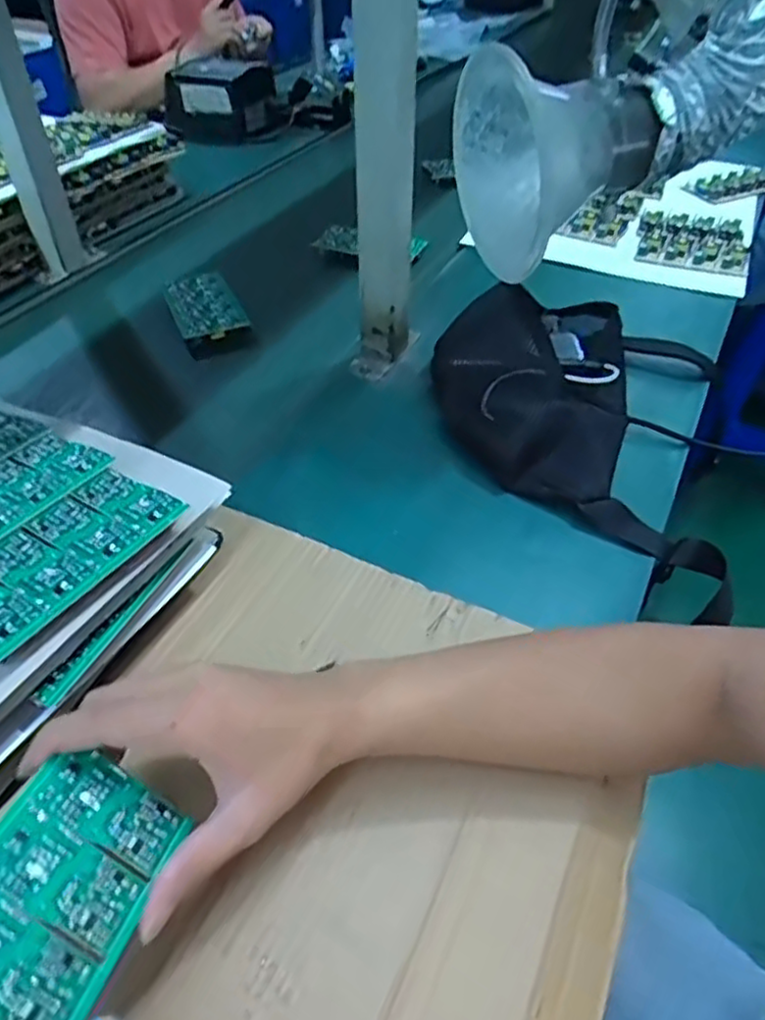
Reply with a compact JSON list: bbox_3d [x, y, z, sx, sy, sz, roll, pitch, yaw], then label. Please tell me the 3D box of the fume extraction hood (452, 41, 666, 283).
[{"bbox_3d":[0.141,-0.308,0.604,0.132,0.166,0.141,1,45,-1],"label":"fume extraction hood"}]

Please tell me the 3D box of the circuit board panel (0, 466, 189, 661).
[{"bbox_3d":[-0.189,0.022,0.398,0.069,0.004,0.134,25,49,22],"label":"circuit board panel"}]

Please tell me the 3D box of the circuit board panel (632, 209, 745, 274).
[{"bbox_3d":[0.392,-0.348,0.871,0.123,0.025,0.133,13,46,11],"label":"circuit board panel"}]

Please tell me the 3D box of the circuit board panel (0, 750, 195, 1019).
[{"bbox_3d":[-0.137,0.162,0.278,0.073,0.004,0.124,41,35,-10],"label":"circuit board panel"}]

